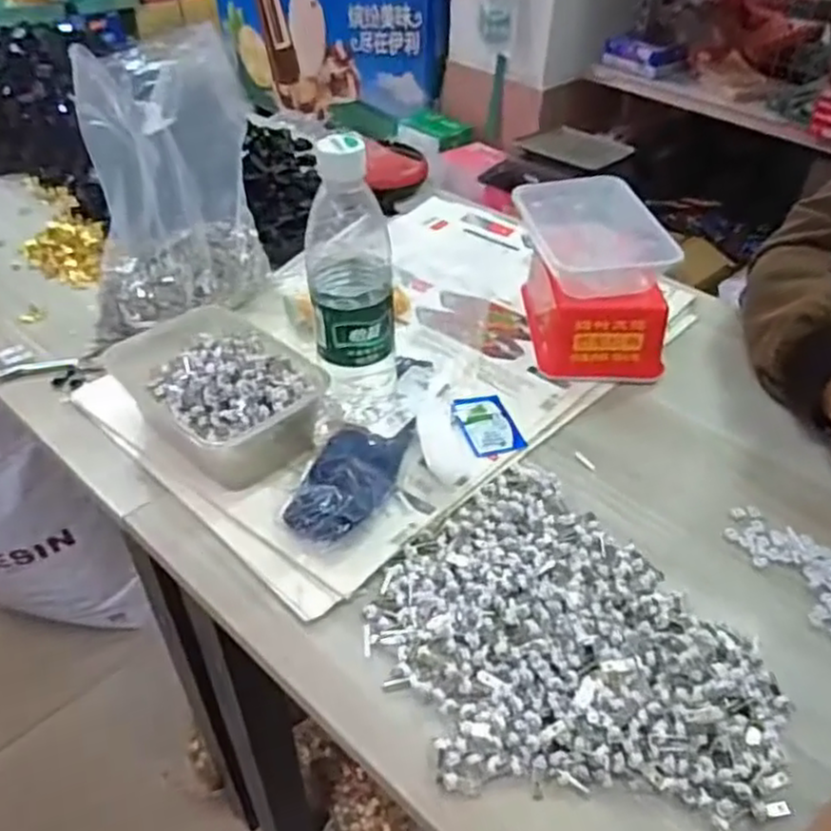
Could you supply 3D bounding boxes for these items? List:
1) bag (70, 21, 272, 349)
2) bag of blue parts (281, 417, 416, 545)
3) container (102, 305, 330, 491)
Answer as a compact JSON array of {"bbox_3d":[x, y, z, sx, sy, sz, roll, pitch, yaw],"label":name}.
[{"bbox_3d":[-0.219,-0.194,0.640,0.093,0.227,0.148,17,43,17],"label":"bag"},{"bbox_3d":[-0.050,0.042,0.543,0.066,0.028,0.144,11,42,10],"label":"bag of blue parts"},{"bbox_3d":[-0.161,-0.024,0.586,0.168,0.059,0.112,33,50,31],"label":"container"}]

